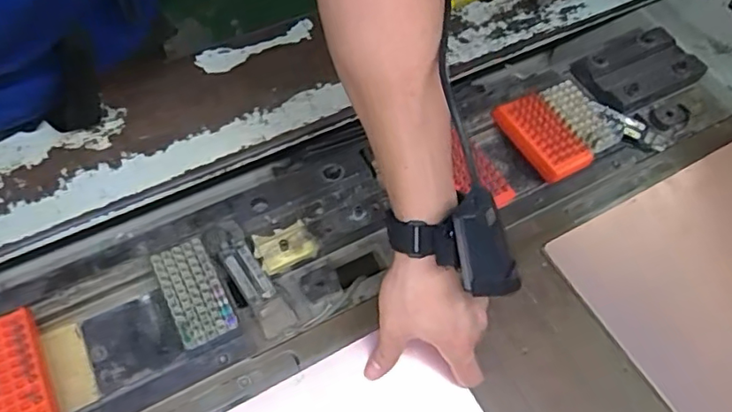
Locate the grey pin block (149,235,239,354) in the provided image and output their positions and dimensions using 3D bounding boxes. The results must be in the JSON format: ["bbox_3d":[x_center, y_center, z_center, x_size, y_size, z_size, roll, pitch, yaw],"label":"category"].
[{"bbox_3d":[-0.162,0.084,0.528,0.050,0.022,0.100,-24,63,-17],"label":"grey pin block"}]

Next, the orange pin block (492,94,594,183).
[{"bbox_3d":[0.205,-0.083,0.647,0.057,0.023,0.113,-25,63,-17],"label":"orange pin block"}]

